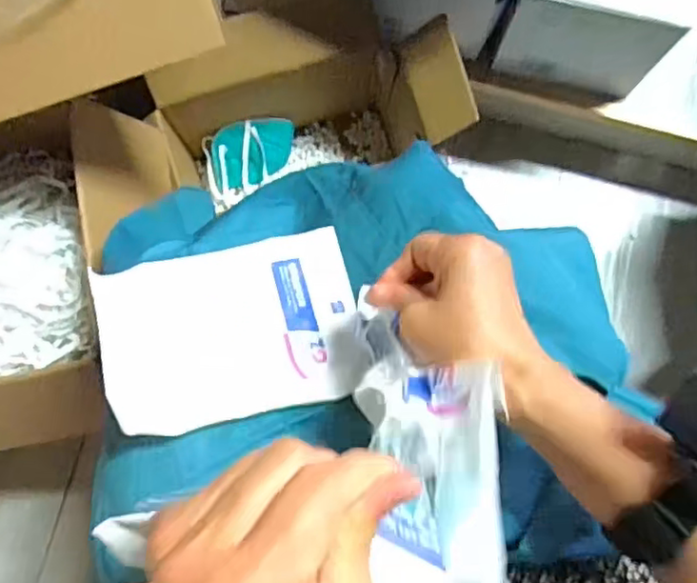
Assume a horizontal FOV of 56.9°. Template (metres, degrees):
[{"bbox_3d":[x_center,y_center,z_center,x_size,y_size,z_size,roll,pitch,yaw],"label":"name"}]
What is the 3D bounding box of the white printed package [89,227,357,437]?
[{"bbox_3d":[-0.081,0.026,0.459,0.178,0.019,0.126,-8,73,-22],"label":"white printed package"}]

